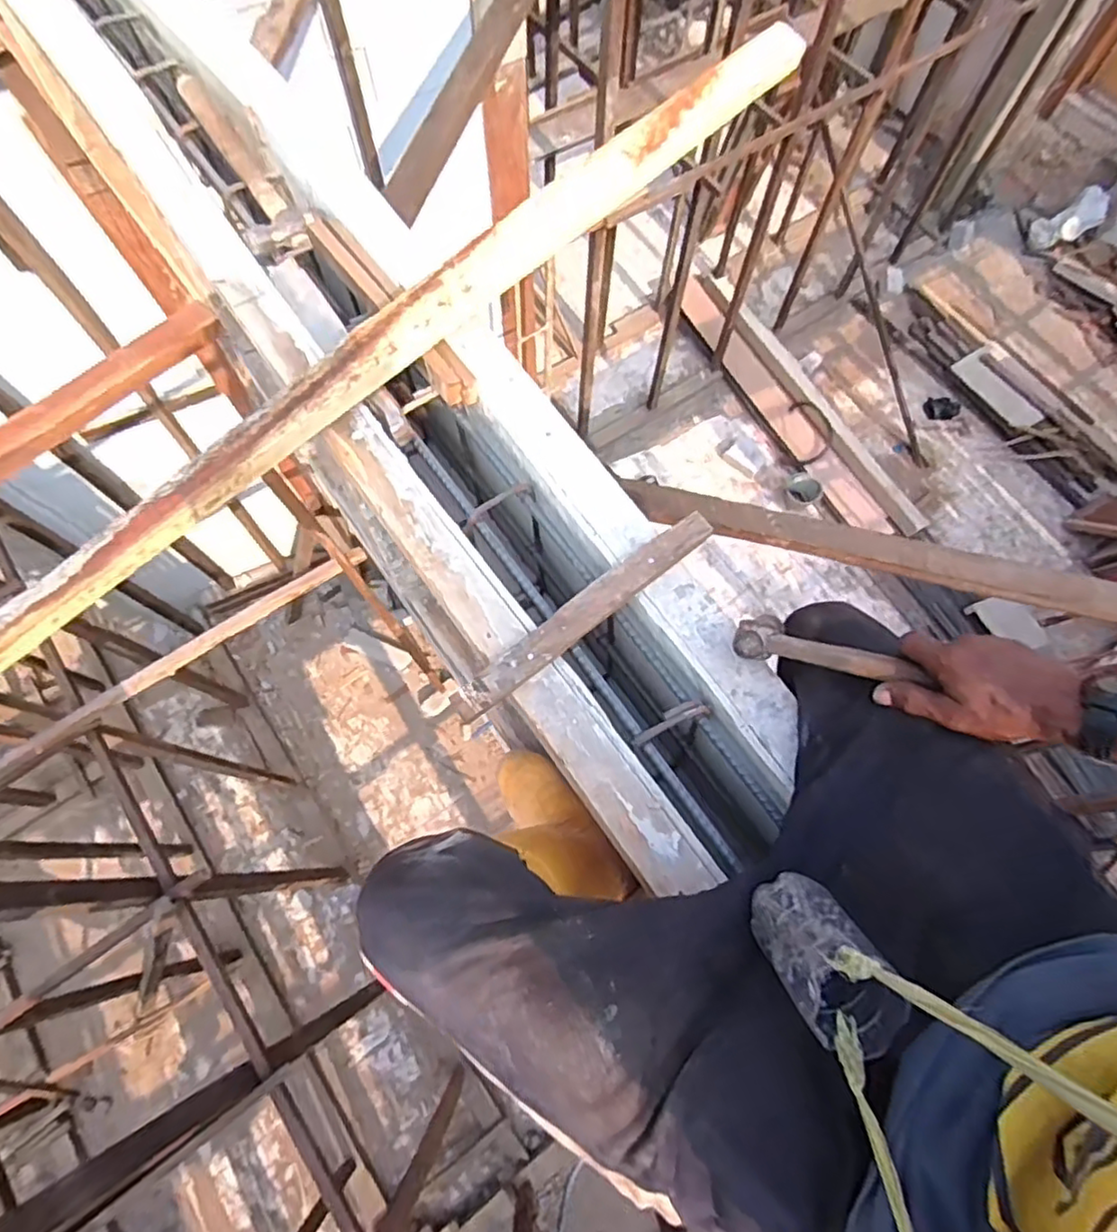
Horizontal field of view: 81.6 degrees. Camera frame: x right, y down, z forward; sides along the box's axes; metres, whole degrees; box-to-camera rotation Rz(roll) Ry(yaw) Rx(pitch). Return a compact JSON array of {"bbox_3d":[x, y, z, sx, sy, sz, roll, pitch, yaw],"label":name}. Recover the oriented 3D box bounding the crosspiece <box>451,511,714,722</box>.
[{"bbox_3d":[0.029,-0.005,0.643,0.313,0.023,0.036,-38,75,-14],"label":"crosspiece"}]

